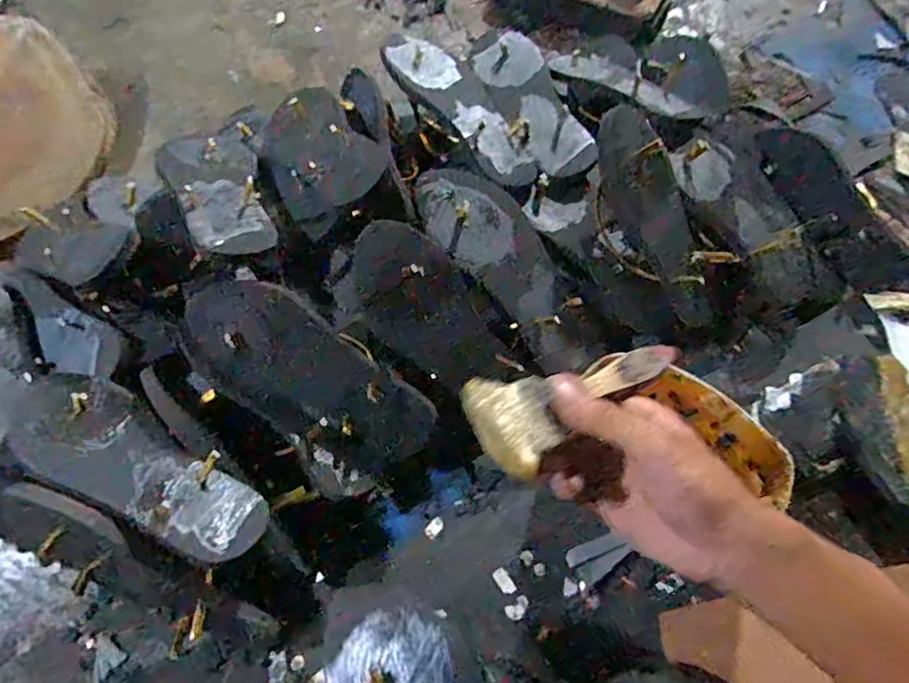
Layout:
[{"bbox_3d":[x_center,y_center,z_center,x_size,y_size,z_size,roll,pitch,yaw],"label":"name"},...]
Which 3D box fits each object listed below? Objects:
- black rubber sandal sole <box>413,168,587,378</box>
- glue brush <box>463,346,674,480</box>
[{"bbox_3d":[0.055,-0.077,0.612,0.097,0.031,0.238,-38,96,-15],"label":"black rubber sandal sole"},{"bbox_3d":[0.076,0.030,0.360,0.146,0.022,0.059,-19,68,-29],"label":"glue brush"}]

